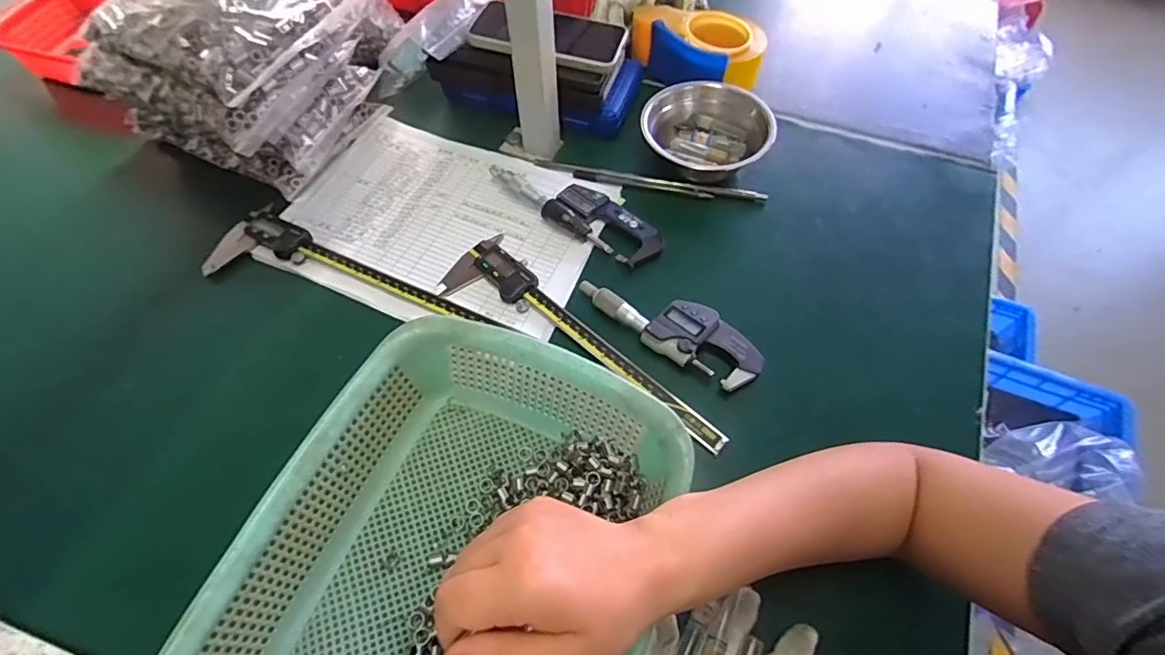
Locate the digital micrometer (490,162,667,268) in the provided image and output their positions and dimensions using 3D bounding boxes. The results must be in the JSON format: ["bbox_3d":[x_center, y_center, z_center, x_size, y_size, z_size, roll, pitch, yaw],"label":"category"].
[{"bbox_3d":[-0.006,-0.118,0.530,0.185,0.022,0.054,32,64,18],"label":"digital micrometer"}]

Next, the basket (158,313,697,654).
[{"bbox_3d":[-0.074,0.150,0.322,0.218,0.085,0.288,19,60,11],"label":"basket"}]

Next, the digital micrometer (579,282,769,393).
[{"bbox_3d":[0.075,-0.003,0.460,0.162,0.027,0.052,29,63,17],"label":"digital micrometer"}]

